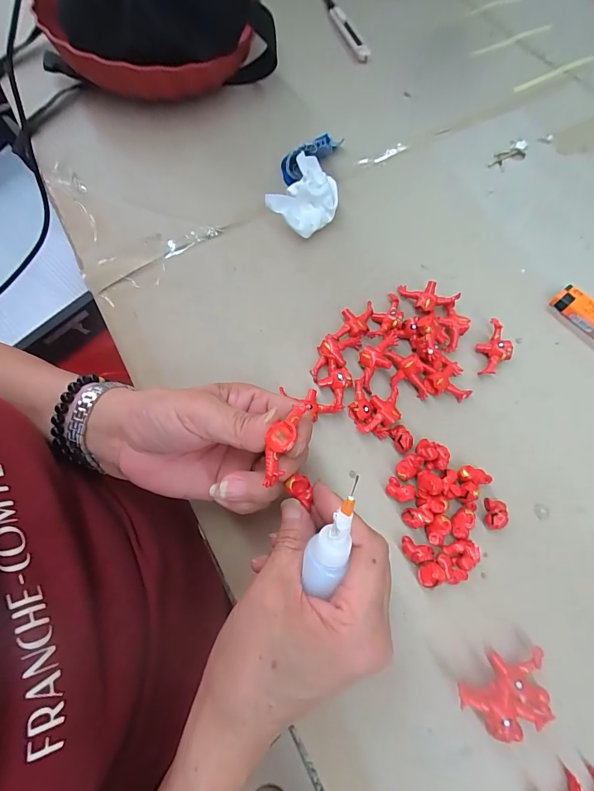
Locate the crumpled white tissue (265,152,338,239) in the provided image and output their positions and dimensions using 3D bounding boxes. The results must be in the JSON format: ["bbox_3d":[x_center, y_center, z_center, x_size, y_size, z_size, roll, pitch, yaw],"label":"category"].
[{"bbox_3d":[0.009,-0.175,0.340,0.053,0.021,0.058,39,86,-15],"label":"crumpled white tissue"}]

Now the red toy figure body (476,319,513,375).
[{"bbox_3d":[0.160,-0.036,0.308,0.026,0.013,0.044,28,73,12],"label":"red toy figure body"}]

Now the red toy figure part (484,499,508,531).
[{"bbox_3d":[0.138,0.083,0.264,0.012,0.012,0.020,14,70,7],"label":"red toy figure part"}]

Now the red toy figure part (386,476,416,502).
[{"bbox_3d":[0.073,0.069,0.273,0.019,0.016,0.013,30,73,12],"label":"red toy figure part"}]

